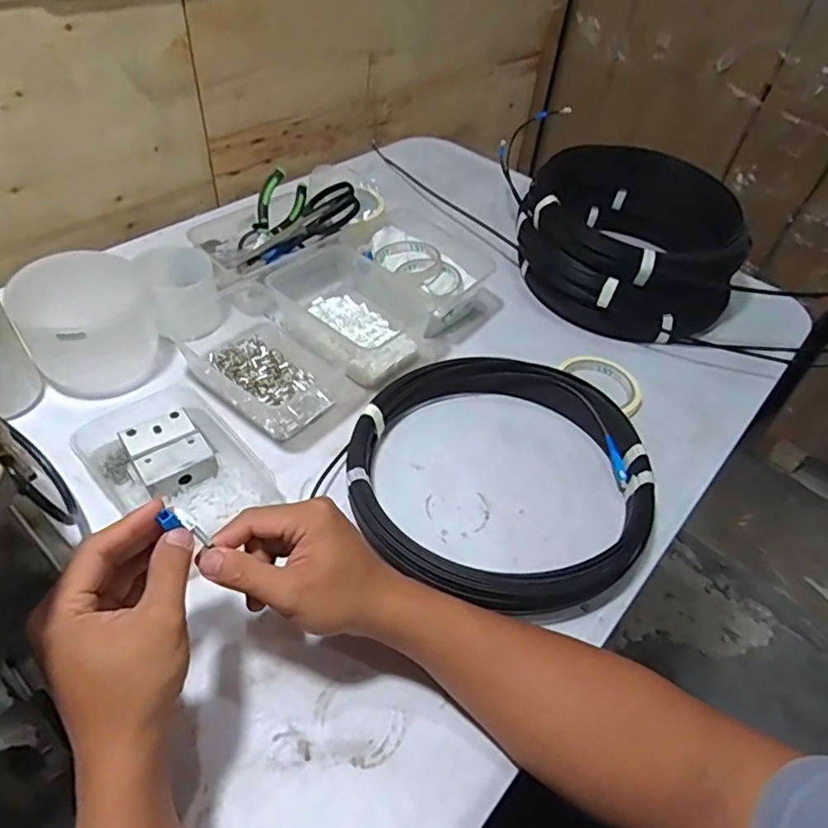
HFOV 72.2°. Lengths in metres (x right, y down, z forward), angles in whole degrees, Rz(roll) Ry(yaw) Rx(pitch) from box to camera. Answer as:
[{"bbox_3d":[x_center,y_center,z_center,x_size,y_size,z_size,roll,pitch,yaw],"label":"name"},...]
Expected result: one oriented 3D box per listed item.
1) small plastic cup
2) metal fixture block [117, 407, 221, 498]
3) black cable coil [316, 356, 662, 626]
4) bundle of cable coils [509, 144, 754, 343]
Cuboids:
[{"bbox_3d":[-0.262,-0.138,0.644,0.079,0.077,0.072,-24,55,-27],"label":"small plastic cup"},{"bbox_3d":[-0.225,0.036,0.522,0.062,0.031,0.070,-27,56,-29],"label":"metal fixture block"},{"bbox_3d":[0.077,0.051,0.531,0.288,0.056,0.264,4,47,-4],"label":"black cable coil"},{"bbox_3d":[0.281,-0.223,0.753,0.275,0.133,0.253,27,50,17],"label":"bundle of cable coils"}]

